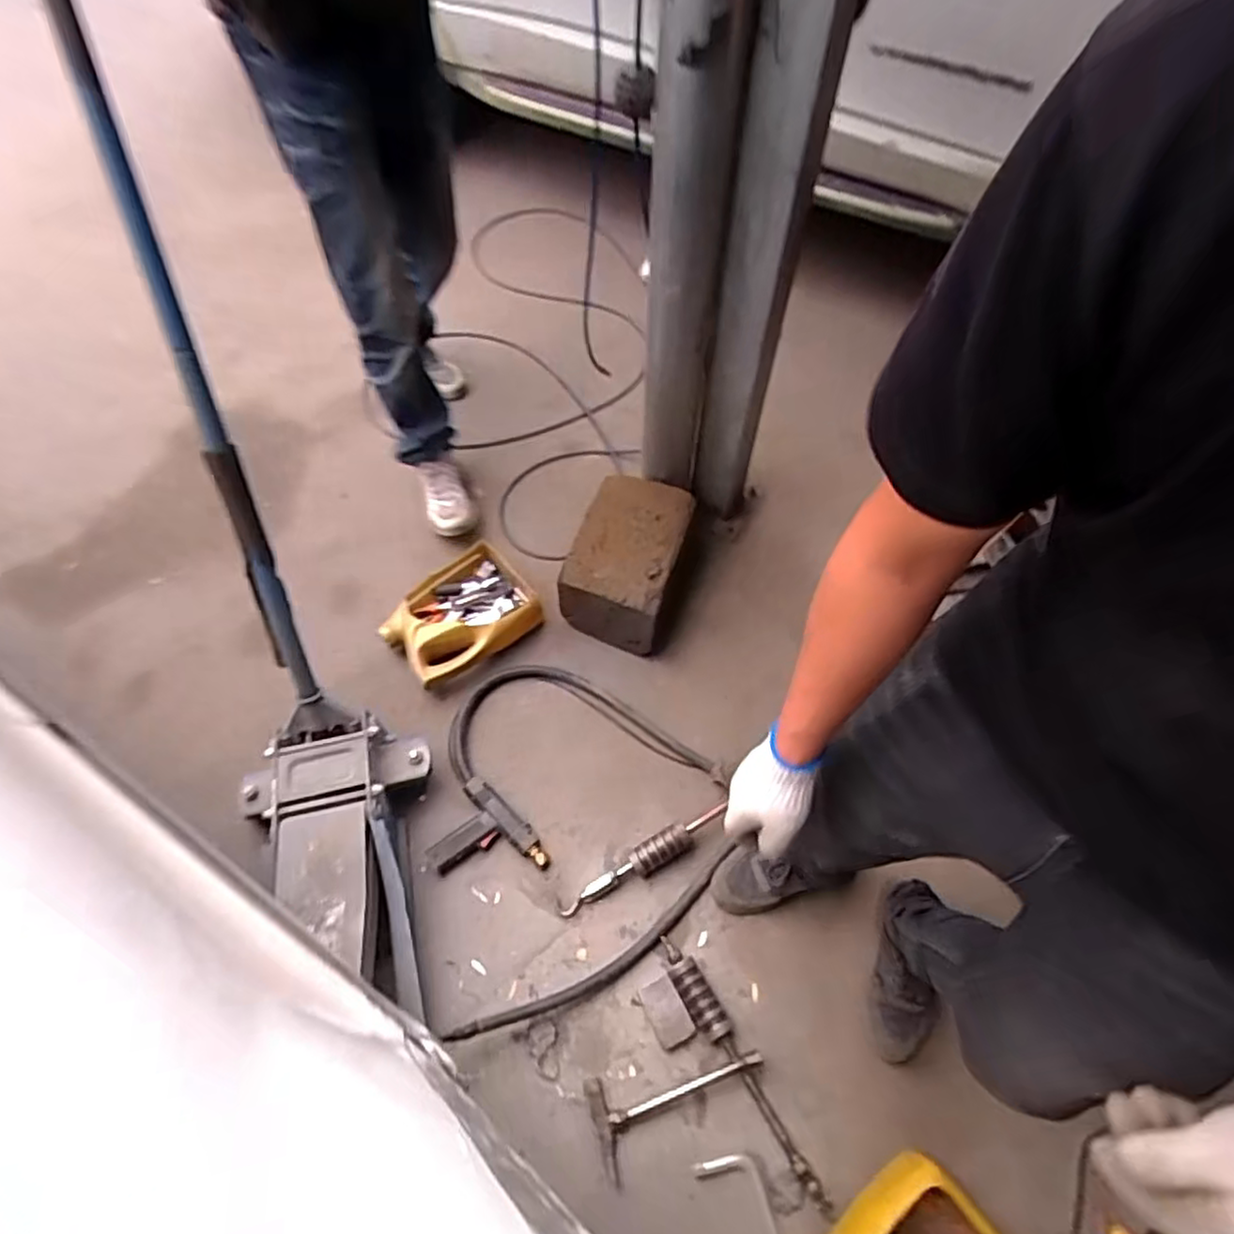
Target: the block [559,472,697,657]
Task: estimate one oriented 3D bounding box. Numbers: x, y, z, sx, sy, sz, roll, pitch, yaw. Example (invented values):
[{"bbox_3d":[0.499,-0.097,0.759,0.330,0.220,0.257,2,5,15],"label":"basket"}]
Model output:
[{"bbox_3d":[0.027,-0.116,1.414,0.214,0.150,0.322,17,61,9],"label":"block"}]

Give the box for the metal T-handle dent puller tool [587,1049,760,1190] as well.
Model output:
[{"bbox_3d":[0.095,0.719,0.997,0.262,0.017,0.123,-13,60,-8],"label":"metal T-handle dent puller tool"}]

